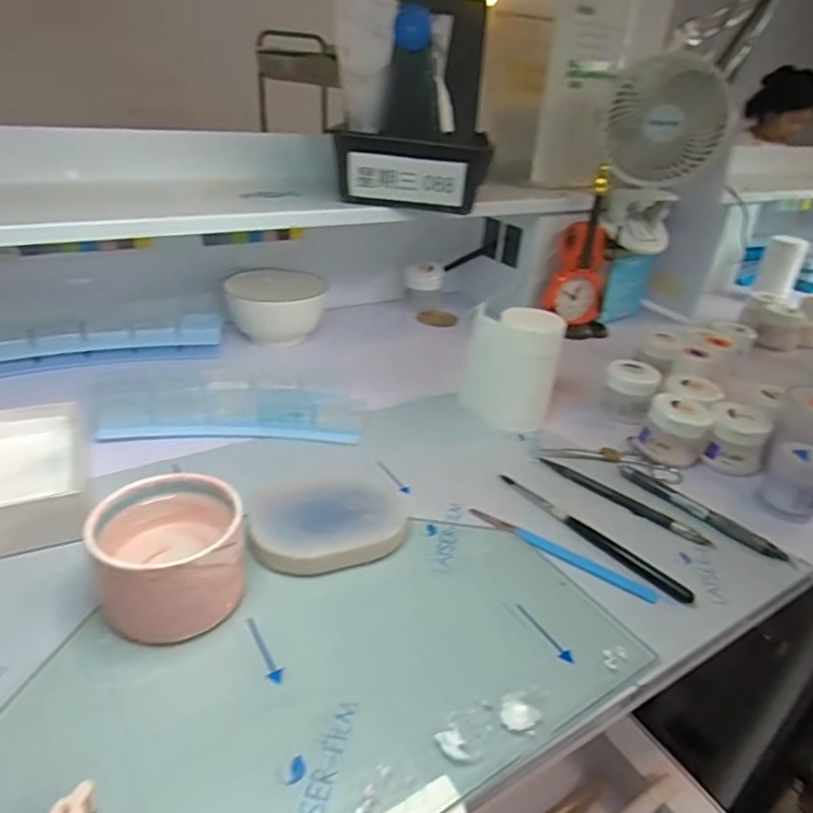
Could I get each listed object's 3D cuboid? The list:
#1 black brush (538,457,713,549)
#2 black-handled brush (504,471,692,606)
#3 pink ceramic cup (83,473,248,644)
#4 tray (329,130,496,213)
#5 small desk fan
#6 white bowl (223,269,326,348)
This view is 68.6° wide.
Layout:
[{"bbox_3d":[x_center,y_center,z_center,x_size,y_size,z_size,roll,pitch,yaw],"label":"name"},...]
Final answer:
[{"bbox_3d":[0.170,0.075,0.479,0.143,0.006,0.015,26,35,34],"label":"black brush"},{"bbox_3d":[0.131,0.091,0.438,0.013,0.007,0.163,-18,36,-36],"label":"black-handled brush"},{"bbox_3d":[-0.134,0.088,0.343,0.080,0.061,0.084,4,28,-2],"label":"pink ceramic cup"},{"bbox_3d":[0.004,-0.232,0.588,0.144,0.067,0.043,7,30,3],"label":"tray"},{"bbox_3d":[0.308,-0.310,0.740,0.103,0.207,0.119,-14,35,-30],"label":"small desk fan"},{"bbox_3d":[-0.153,-0.120,0.708,0.108,0.056,0.108,1,29,-8],"label":"white bowl"}]

